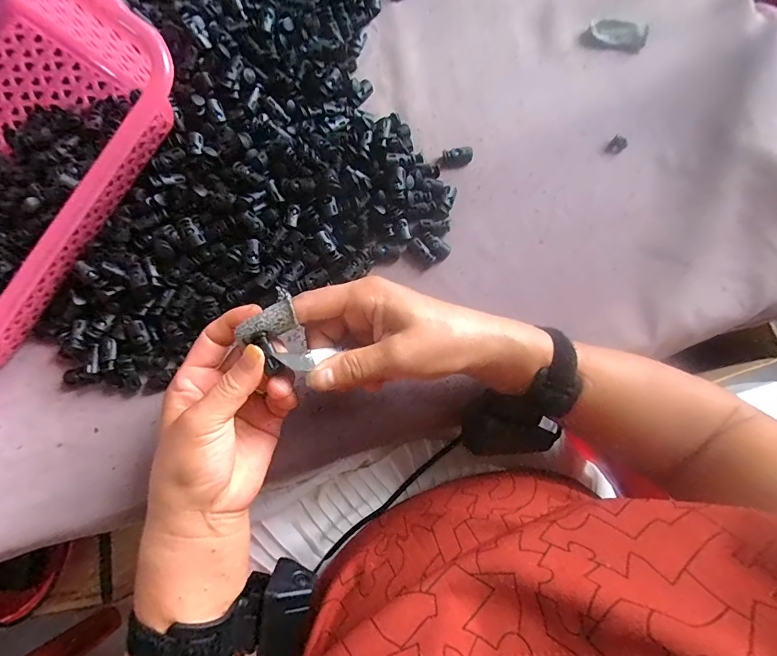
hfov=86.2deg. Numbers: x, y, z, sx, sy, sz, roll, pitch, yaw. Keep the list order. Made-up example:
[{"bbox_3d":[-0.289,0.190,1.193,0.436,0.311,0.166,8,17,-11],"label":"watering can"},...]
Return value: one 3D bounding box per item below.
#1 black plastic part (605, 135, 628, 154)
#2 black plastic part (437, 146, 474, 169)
[{"bbox_3d":[0.218,-0.173,0.396,0.014,0.006,0.020,43,83,8],"label":"black plastic part"},{"bbox_3d":[0.062,-0.157,0.384,0.034,0.008,0.018,-16,78,-4],"label":"black plastic part"}]

